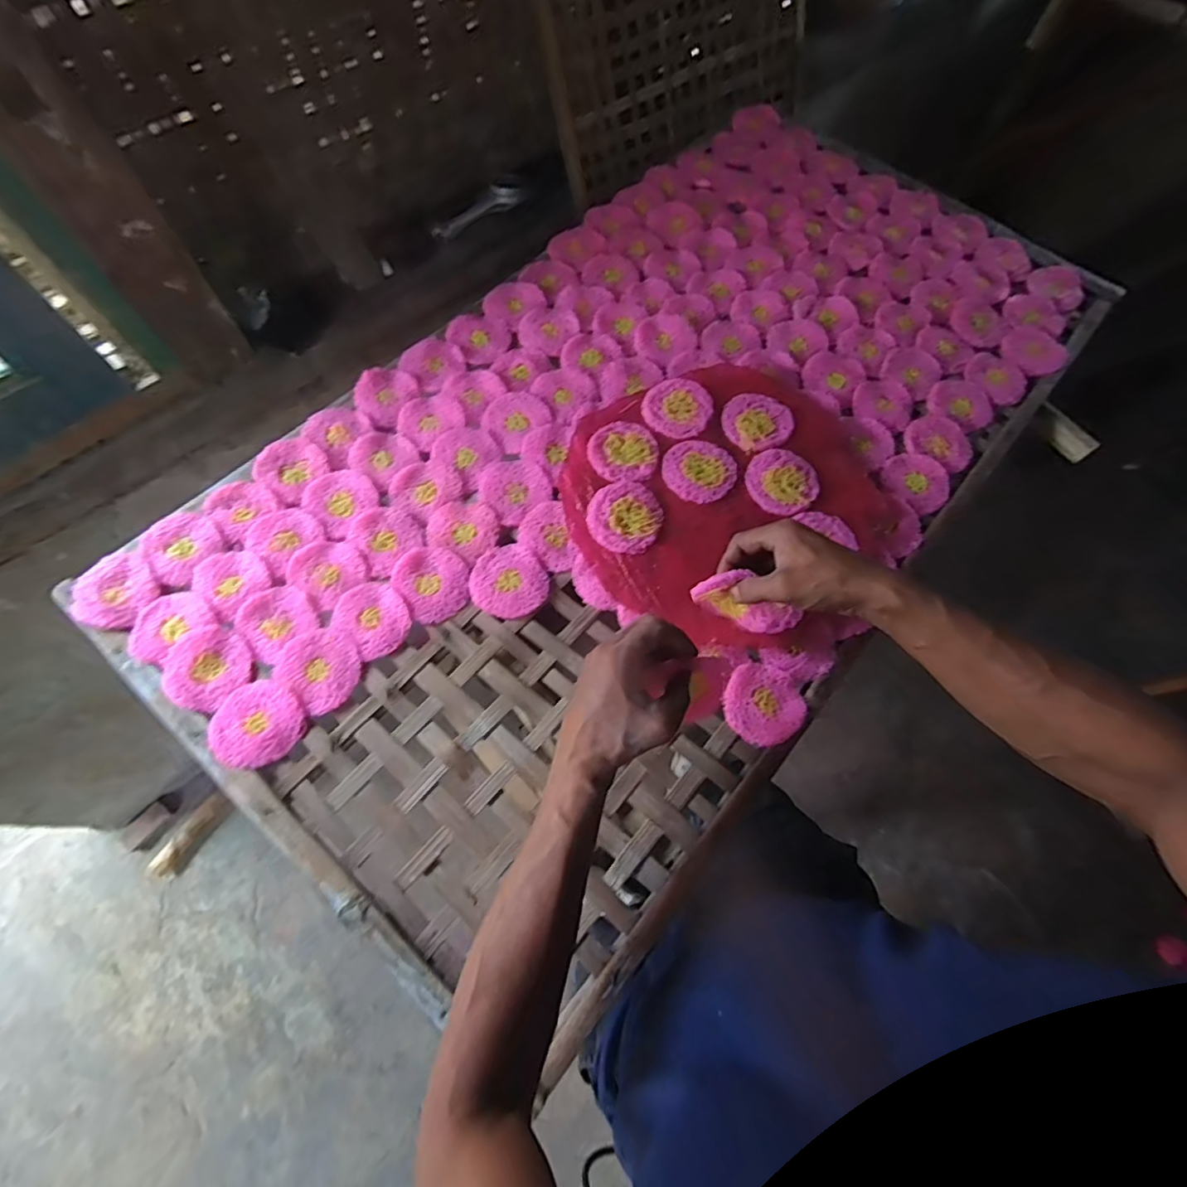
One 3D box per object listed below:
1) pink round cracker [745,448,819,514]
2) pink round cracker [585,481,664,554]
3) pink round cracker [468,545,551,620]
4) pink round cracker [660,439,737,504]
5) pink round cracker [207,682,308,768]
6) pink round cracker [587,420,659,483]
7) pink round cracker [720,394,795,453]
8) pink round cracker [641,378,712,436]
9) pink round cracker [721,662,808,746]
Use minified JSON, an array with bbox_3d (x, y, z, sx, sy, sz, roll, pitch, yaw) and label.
[{"bbox_3d":[0.213,-0.127,0.617,0.077,0.006,0.079,1,68,-2],"label":"pink round cracker"},{"bbox_3d":[0.033,-0.084,0.591,0.078,0.012,0.081,1,68,-2],"label":"pink round cracker"},{"bbox_3d":[-0.089,-0.013,0.567,0.076,0.004,0.079,1,68,-2],"label":"pink round cracker"},{"bbox_3d":[0.119,-0.139,0.621,0.082,0.006,0.076,1,68,-2],"label":"pink round cracker"},{"bbox_3d":[-0.311,0.119,0.504,0.080,0.010,0.074,1,68,-2],"label":"pink round cracker"},{"bbox_3d":[0.034,-0.161,0.623,0.078,0.006,0.076,1,68,-2],"label":"pink round cracker"},{"bbox_3d":[0.193,-0.204,0.647,0.083,0.006,0.079,1,68,-2],"label":"pink round cracker"},{"bbox_3d":[0.099,-0.220,0.648,0.080,0.008,0.078,1,68,-2],"label":"pink round cracker"},{"bbox_3d":[0.163,0.107,0.532,0.077,0.013,0.070,1,68,-2],"label":"pink round cracker"}]

